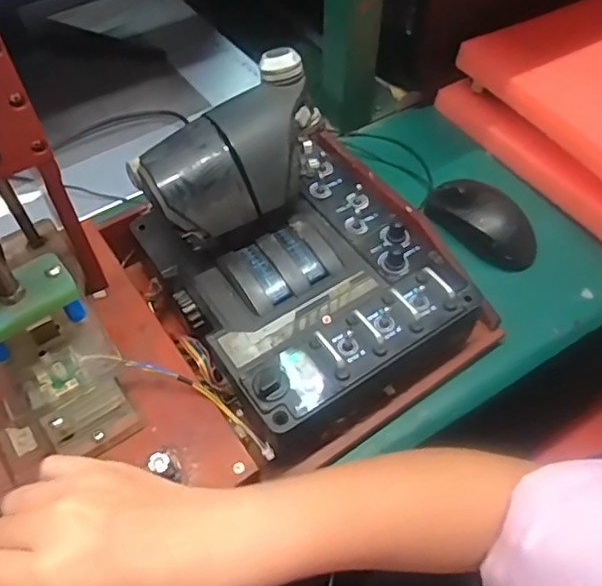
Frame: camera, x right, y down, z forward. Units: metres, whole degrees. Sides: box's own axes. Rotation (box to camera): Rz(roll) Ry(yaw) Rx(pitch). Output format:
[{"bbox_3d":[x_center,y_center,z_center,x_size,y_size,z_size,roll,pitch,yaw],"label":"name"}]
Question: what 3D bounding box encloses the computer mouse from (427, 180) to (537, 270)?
[{"bbox_3d":[0.169,-0.068,0.550,0.062,0.032,0.114,-38,62,-24],"label":"computer mouse"}]

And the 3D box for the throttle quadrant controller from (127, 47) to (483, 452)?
[{"bbox_3d":[0.004,-0.036,0.445,0.208,0.138,0.227,-29,58,-19],"label":"throttle quadrant controller"}]

